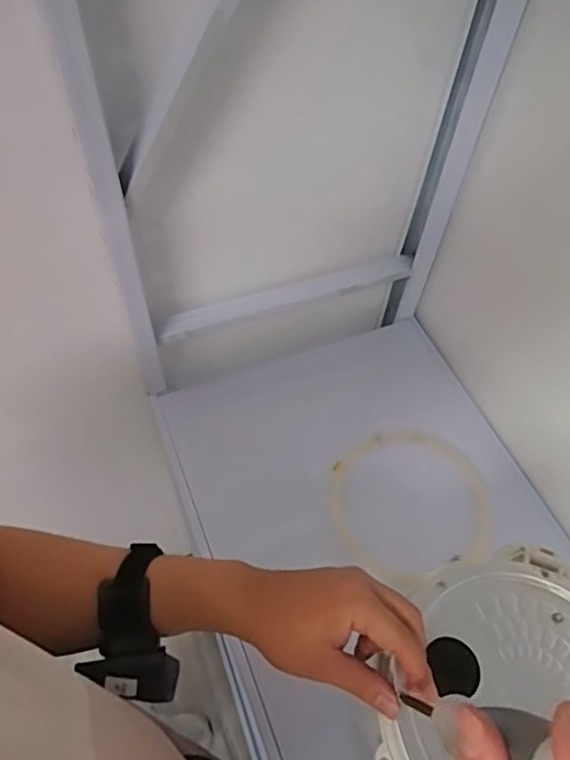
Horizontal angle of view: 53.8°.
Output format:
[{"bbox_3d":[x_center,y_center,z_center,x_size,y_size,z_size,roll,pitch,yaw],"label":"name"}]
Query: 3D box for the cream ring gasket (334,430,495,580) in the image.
[{"bbox_3d":[0.161,0.167,0.741,0.196,0.005,0.202,1,97,10],"label":"cream ring gasket"}]

